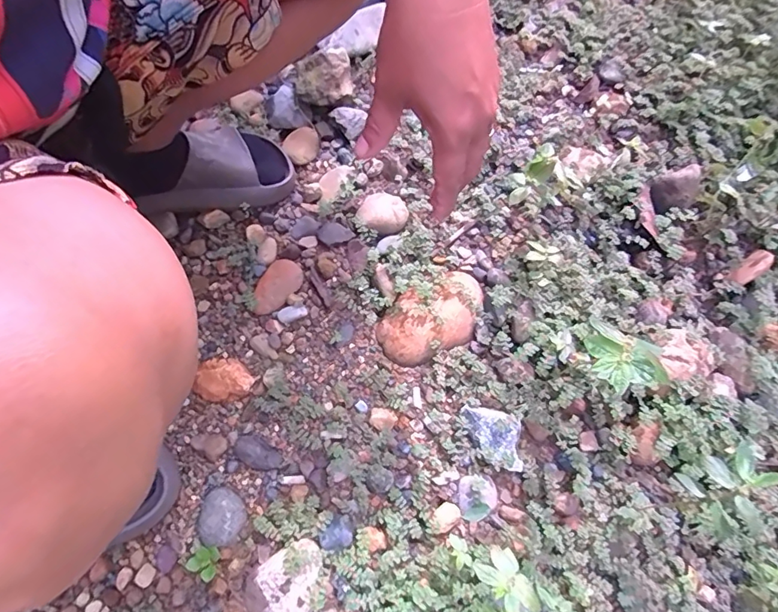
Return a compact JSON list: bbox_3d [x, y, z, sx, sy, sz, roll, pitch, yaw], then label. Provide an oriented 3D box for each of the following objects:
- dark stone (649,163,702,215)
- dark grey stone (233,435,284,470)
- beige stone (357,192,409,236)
[{"bbox_3d":[0.353,-0.140,0.578,0.060,0.030,0.046,-17,68,-8],"label":"dark stone"},{"bbox_3d":[-0.135,0.151,0.487,0.050,0.010,0.027,28,69,11],"label":"dark grey stone"},{"bbox_3d":[-0.009,-0.111,0.580,0.059,0.024,0.050,14,67,5],"label":"beige stone"}]

